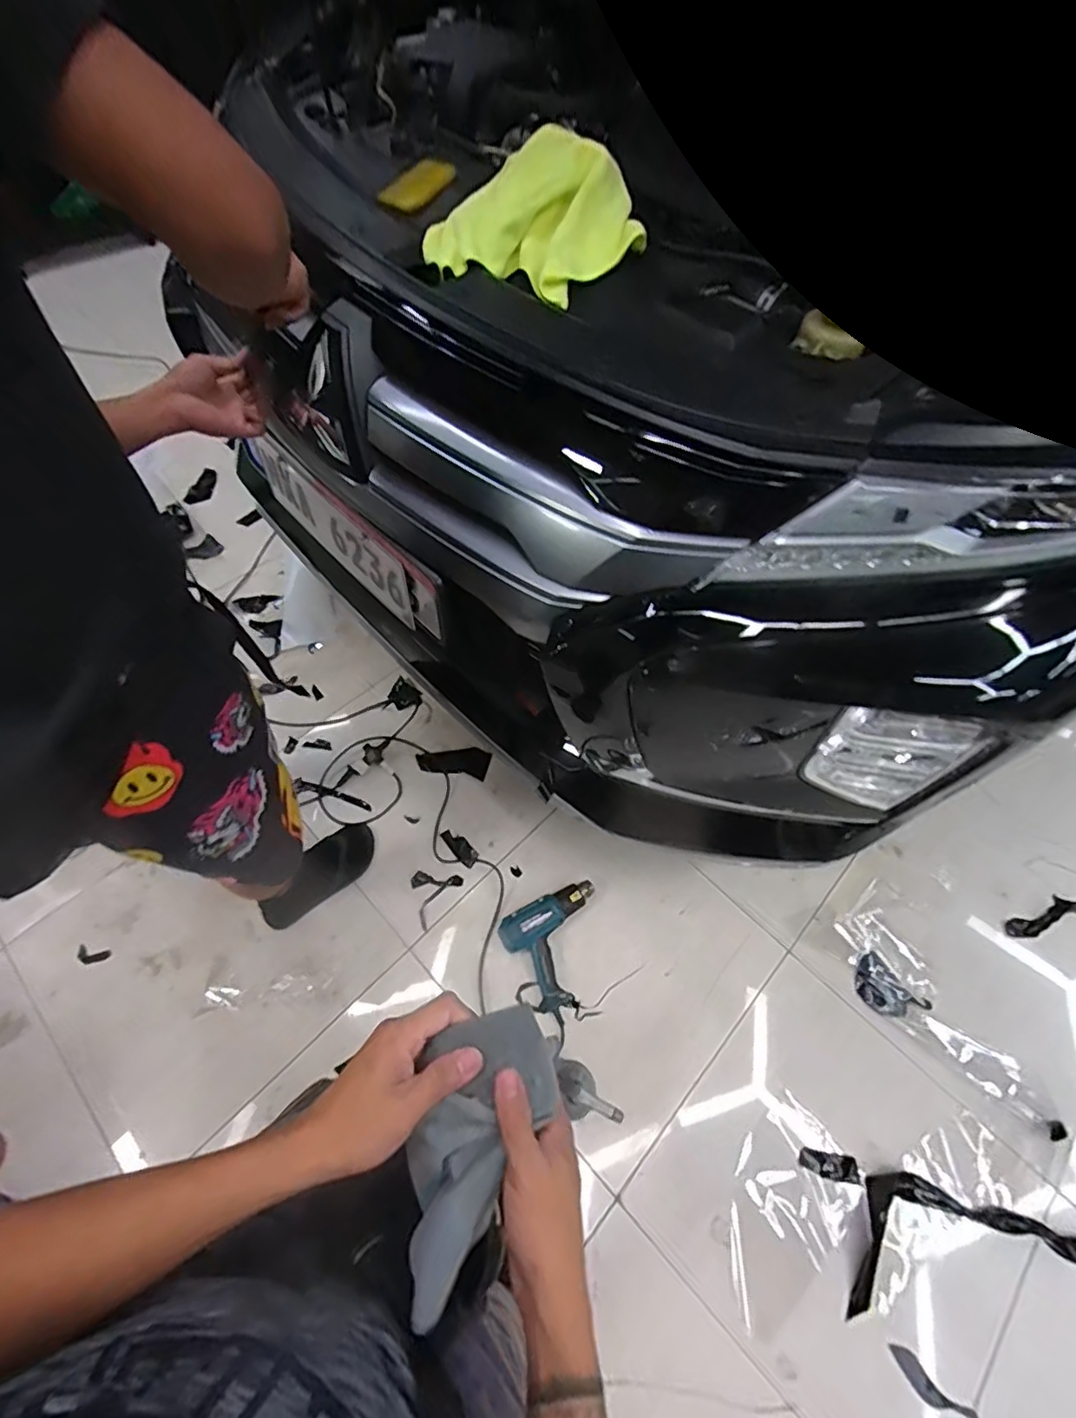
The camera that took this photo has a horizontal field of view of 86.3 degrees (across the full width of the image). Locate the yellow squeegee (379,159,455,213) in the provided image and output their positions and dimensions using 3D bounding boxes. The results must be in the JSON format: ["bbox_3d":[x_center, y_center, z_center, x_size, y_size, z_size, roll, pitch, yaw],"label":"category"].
[{"bbox_3d":[-0.165,-0.719,0.789,0.114,0.012,0.047,-37,101,-6],"label":"yellow squeegee"}]

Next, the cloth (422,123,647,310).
[{"bbox_3d":[-0.012,-0.581,0.682,0.246,0.050,0.230,-42,81,-6],"label":"cloth"}]

